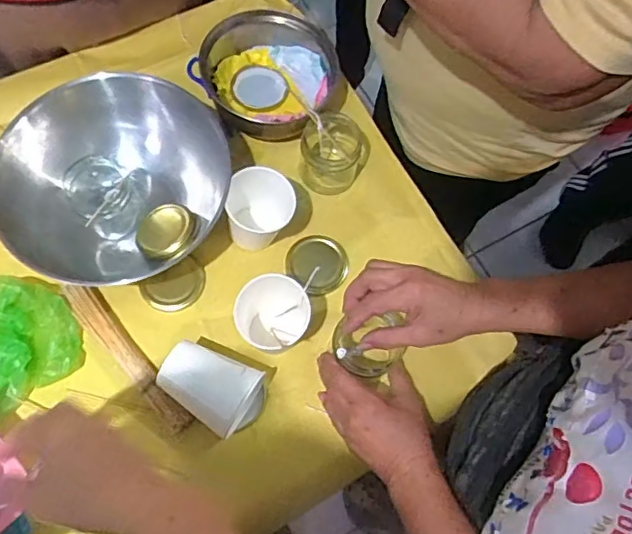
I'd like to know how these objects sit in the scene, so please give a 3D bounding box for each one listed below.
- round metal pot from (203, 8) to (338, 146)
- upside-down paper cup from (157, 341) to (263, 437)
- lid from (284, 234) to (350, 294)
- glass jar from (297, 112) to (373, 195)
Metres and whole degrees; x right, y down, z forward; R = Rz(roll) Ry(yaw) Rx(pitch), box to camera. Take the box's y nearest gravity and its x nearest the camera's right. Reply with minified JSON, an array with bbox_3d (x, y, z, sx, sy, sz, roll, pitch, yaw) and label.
[{"bbox_3d":[-0.054,-0.221,0.667,0.157,0.076,0.140,-5,71,-2],"label":"round metal pot"},{"bbox_3d":[-0.102,0.121,0.565,0.093,0.073,0.066,26,73,8],"label":"upside-down paper cup"},{"bbox_3d":[0.002,-0.007,0.640,0.067,0.016,0.067,0,71,-1],"label":"lid"},{"bbox_3d":[0.021,-0.131,0.650,0.075,0.078,0.071,0,71,-1],"label":"glass jar"}]

